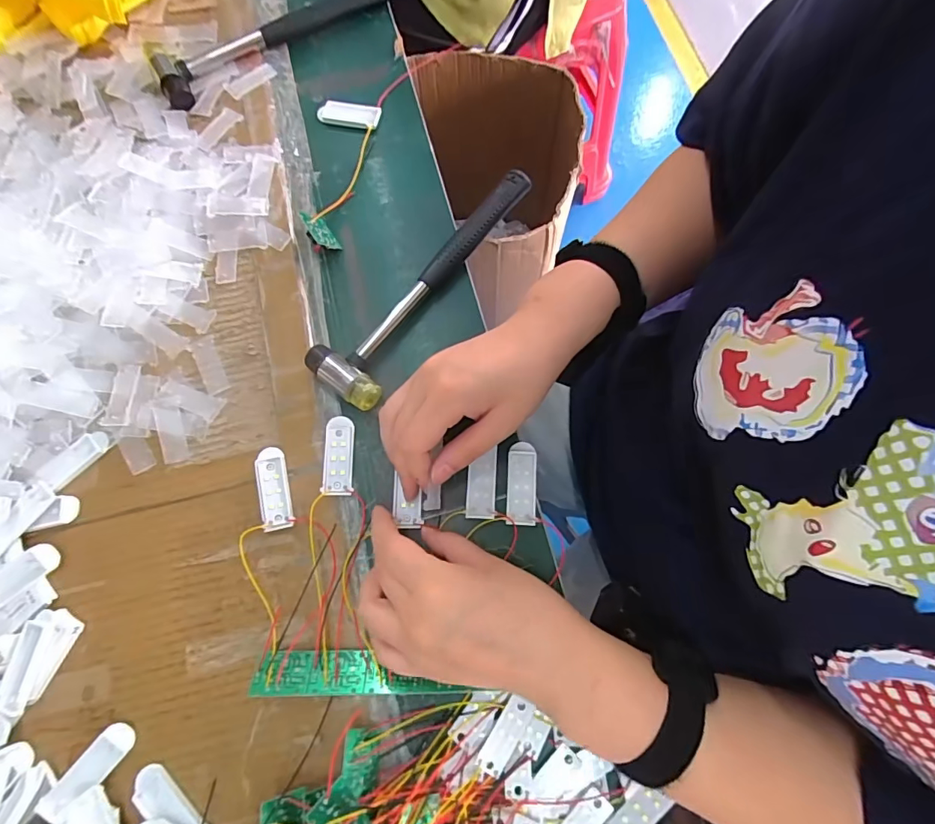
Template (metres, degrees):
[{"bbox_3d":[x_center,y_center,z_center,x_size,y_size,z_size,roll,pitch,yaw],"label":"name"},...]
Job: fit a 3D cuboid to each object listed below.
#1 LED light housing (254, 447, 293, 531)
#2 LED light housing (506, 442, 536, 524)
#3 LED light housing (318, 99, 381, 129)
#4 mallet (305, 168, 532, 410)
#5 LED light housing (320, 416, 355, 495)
[{"bbox_3d":[-0.138,0.054,0.333,0.020,0.009,0.058,-13,74,-3],"label":"LED light housing"},{"bbox_3d":[0.038,0.050,0.330,0.020,0.004,0.057,3,74,1],"label":"LED light housing"},{"bbox_3d":[-0.110,-0.276,0.432,0.059,0.006,0.025,10,74,3],"label":"LED light housing"},{"bbox_3d":[-0.035,-0.111,0.374,0.058,0.023,0.235,31,76,9],"label":"mallet"},{"bbox_3d":[-0.092,0.031,0.338,0.020,0.011,0.057,-1,73,0],"label":"LED light housing"}]

